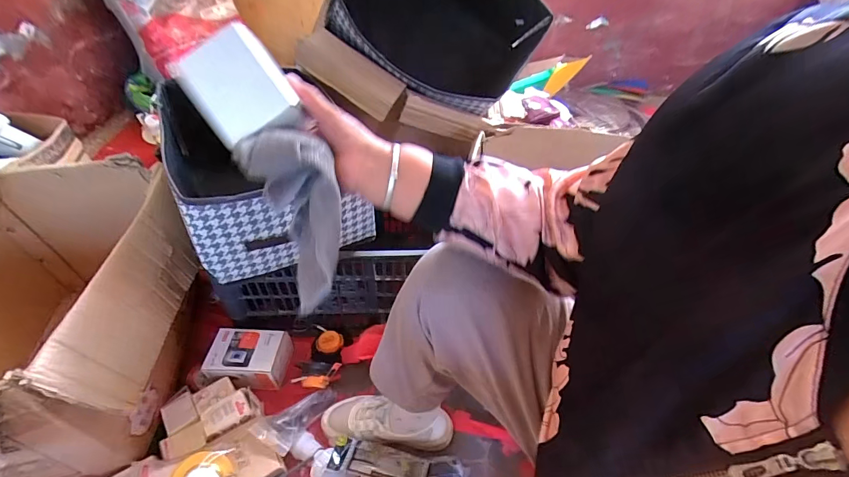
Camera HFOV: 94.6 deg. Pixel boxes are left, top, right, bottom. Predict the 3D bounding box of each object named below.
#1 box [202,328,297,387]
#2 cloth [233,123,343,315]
[{"bbox_3d":[-0.357,0.245,0.807,0.156,0.056,0.100,3,44,0],"label":"box"},{"bbox_3d":[-0.113,-0.017,0.362,0.075,0.169,0.049,-15,12,-18],"label":"cloth"}]

